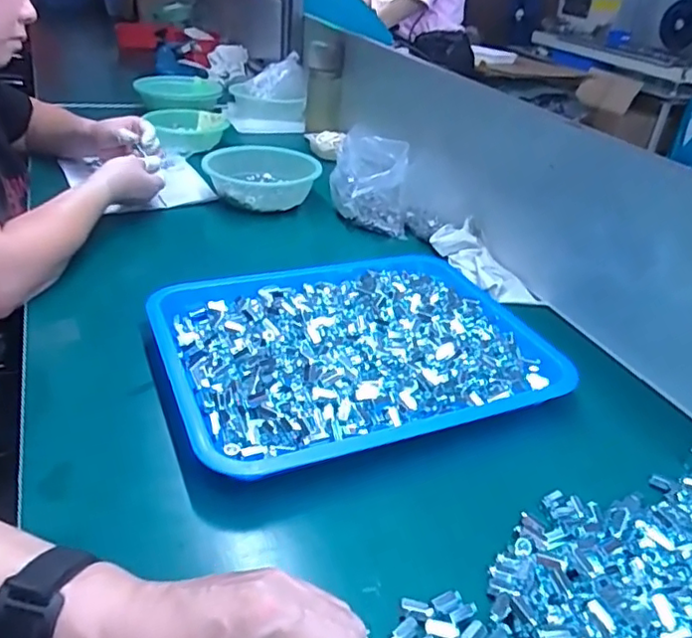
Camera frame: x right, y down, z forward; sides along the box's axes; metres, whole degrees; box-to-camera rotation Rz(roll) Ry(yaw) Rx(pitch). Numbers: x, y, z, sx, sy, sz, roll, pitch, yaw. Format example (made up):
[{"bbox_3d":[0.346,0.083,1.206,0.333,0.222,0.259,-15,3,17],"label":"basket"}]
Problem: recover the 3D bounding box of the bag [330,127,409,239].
[{"bbox_3d":[0.038,-0.211,0.943,0.122,0.113,0.114,5,32,-2],"label":"bag"}]

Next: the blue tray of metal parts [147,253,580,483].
[{"bbox_3d":[0.015,0.024,0.634,0.390,0.053,0.297,-8,35,-23],"label":"blue tray of metal parts"}]

